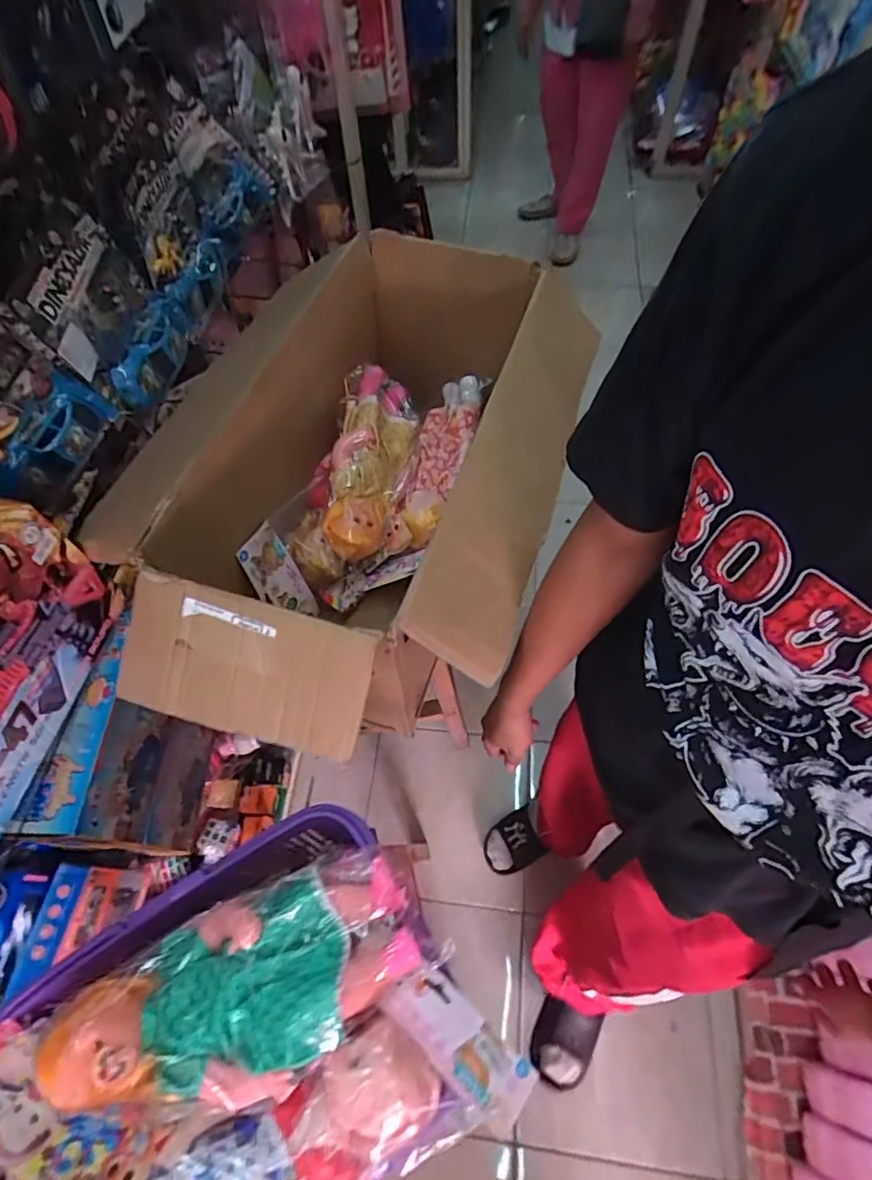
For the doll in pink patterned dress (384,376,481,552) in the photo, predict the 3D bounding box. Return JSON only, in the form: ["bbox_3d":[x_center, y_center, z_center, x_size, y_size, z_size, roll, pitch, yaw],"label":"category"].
[{"bbox_3d":[0.011,-0.220,0.950,0.102,0.073,0.343,13,59,12],"label":"doll in pink patterned dress"}]

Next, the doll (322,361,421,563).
[{"bbox_3d":[-0.102,-0.205,0.904,0.107,0.096,0.319,8,72,9],"label":"doll"}]

